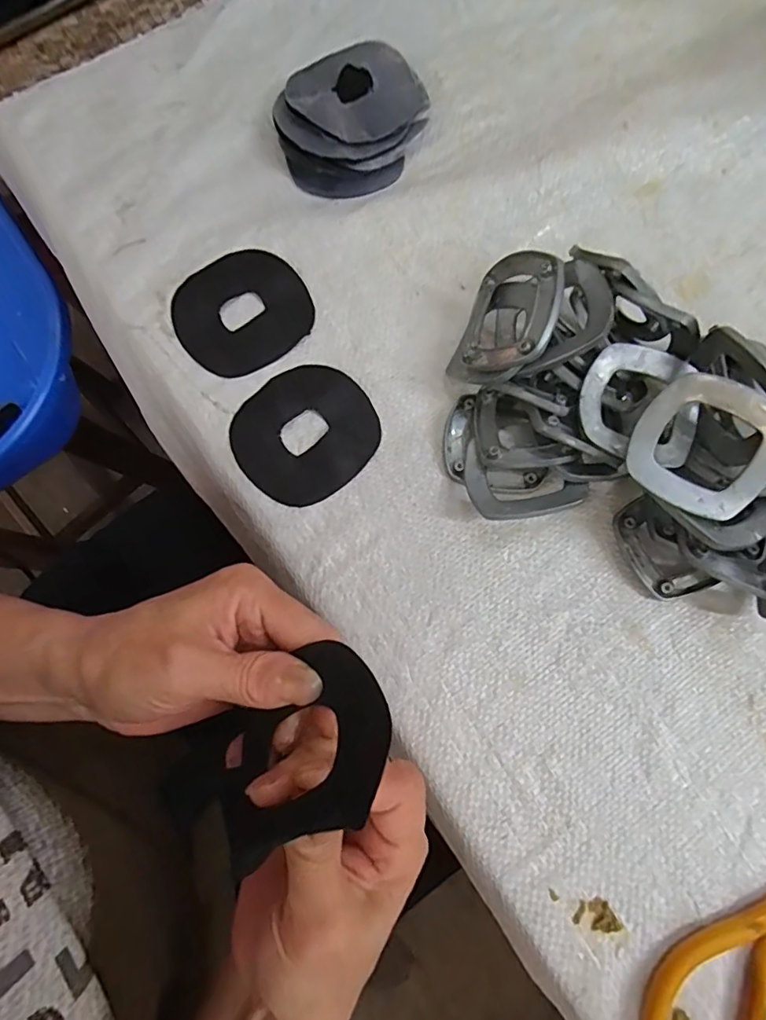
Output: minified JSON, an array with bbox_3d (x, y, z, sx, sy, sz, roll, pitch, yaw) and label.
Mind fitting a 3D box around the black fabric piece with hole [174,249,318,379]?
[{"bbox_3d":[-0.086,-0.122,0.325,0.080,0.004,0.076,-29,78,-5],"label":"black fabric piece with hole"}]

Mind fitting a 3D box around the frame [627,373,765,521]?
[{"bbox_3d":[0.148,-0.028,0.241,0.060,0.007,0.058,27,107,7],"label":"frame"}]

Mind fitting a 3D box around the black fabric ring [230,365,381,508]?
[{"bbox_3d":[-0.045,-0.045,0.308,0.074,0.004,0.080,44,82,10],"label":"black fabric ring"}]

